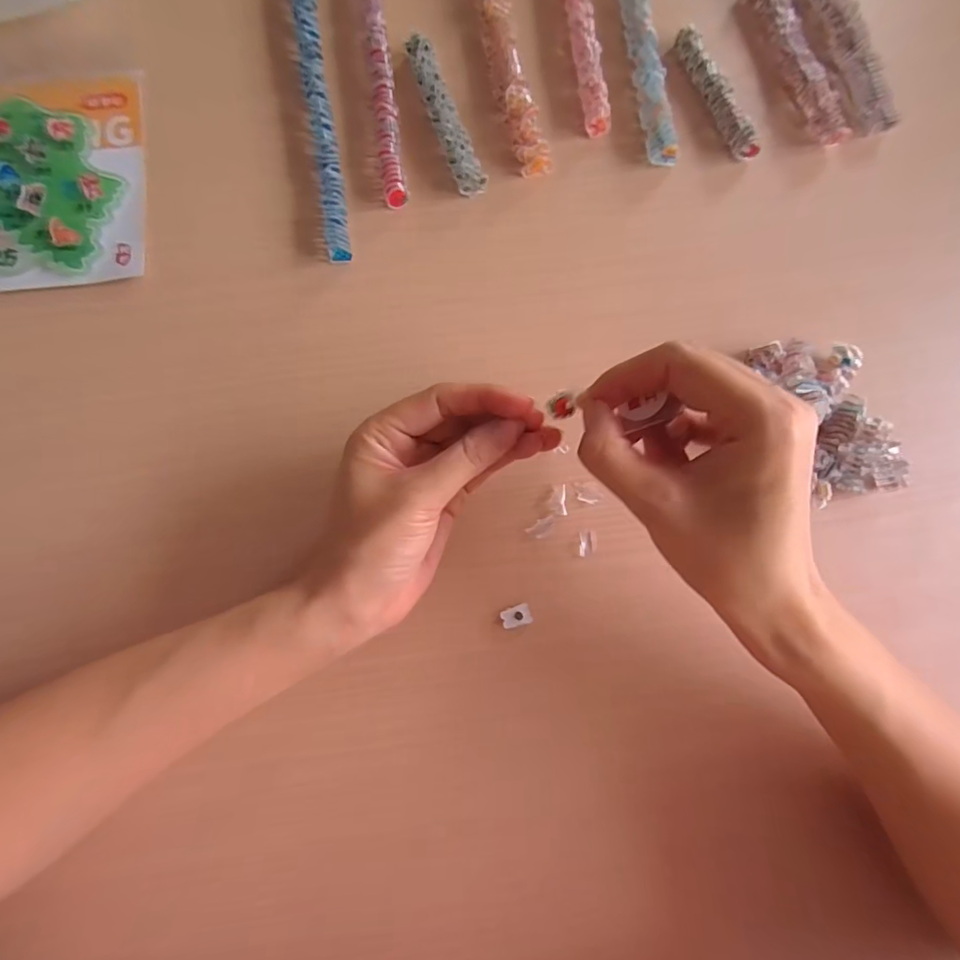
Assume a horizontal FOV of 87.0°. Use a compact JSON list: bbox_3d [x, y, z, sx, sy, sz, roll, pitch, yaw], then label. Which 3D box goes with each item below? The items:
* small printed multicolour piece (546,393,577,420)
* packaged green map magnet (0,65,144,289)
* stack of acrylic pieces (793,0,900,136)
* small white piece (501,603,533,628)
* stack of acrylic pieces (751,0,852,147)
[{"bbox_3d":[0.036,-0.032,0.220,0.013,0.006,0.011,-40,86,-8],"label":"small printed multicolour piece"},{"bbox_3d":[-0.268,-0.183,0.297,0.131,0.005,0.147,-5,82,-4],"label":"packaged green map magnet"},{"bbox_3d":[0.242,-0.287,0.334,0.020,0.017,0.123,-17,83,-6],"label":"stack of acrylic pieces"},{"bbox_3d":[0.020,0.073,0.272,0.016,0.004,0.011,-16,81,-5],"label":"small white piece"},{"bbox_3d":[0.210,-0.278,0.331,0.022,0.018,0.126,-17,82,-5],"label":"stack of acrylic pieces"}]

